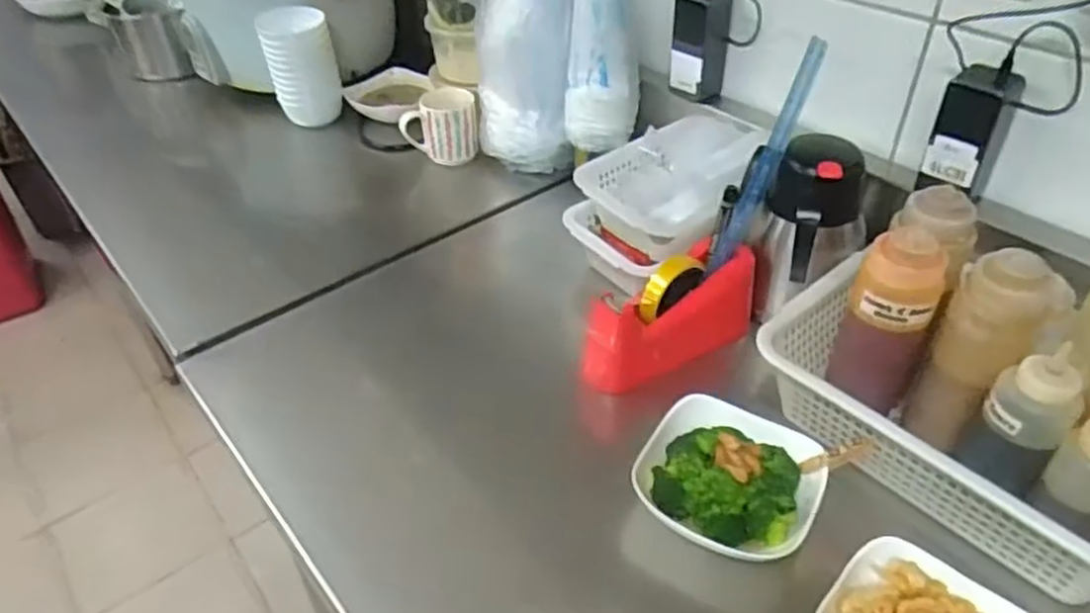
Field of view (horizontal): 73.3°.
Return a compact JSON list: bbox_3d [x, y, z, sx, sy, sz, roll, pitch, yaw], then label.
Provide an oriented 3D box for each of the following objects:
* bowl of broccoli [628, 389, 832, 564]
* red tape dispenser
[{"bbox_3d":[0.165,0.146,0.646,0.154,0.051,0.138,18,44,22],"label":"bowl of broccoli"},{"bbox_3d":[0.137,0.012,0.782,0.202,0.103,0.064,-24,45,-24],"label":"red tape dispenser"}]

